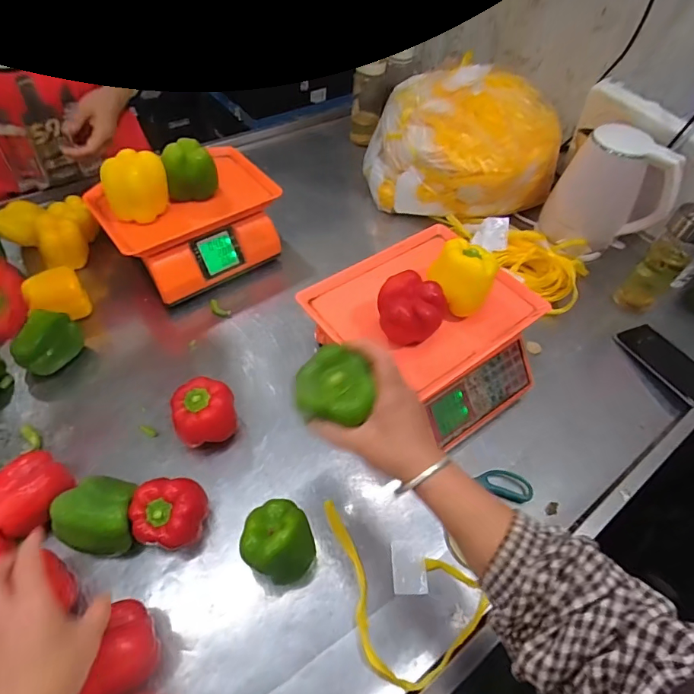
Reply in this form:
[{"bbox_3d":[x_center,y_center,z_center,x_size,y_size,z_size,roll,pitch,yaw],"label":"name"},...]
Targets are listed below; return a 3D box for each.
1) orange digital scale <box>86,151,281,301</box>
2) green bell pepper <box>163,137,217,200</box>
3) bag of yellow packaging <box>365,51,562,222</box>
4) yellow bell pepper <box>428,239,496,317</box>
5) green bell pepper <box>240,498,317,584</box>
[{"bbox_3d":[-0.267,-0.220,0.772,0.281,0.103,0.210,-32,62,-26],"label":"orange digital scale"},{"bbox_3d":[-0.258,-0.290,0.721,0.078,0.078,0.069,-13,55,-14],"label":"green bell pepper"},{"bbox_3d":[0.233,-0.407,0.898,0.332,0.191,0.292,-20,56,-17],"label":"bag of yellow packaging"},{"bbox_3d":[0.162,-0.100,0.600,0.077,0.065,0.087,-32,62,-26],"label":"yellow bell pepper"},{"bbox_3d":[-0.077,0.221,0.495,0.080,0.085,0.073,3,53,-3],"label":"green bell pepper"}]

